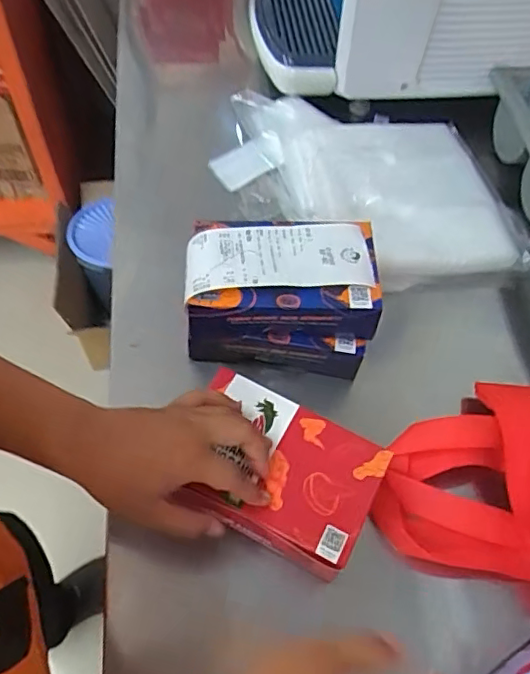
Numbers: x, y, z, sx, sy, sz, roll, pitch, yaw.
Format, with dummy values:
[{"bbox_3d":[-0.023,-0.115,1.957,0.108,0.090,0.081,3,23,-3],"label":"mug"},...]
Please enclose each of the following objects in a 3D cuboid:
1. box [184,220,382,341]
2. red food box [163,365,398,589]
[{"bbox_3d":[0.016,-0.060,0.546,0.179,0.054,0.111,0,55,-3],"label":"box"},{"bbox_3d":[0.009,0.117,0.493,0.167,0.051,0.118,25,58,13],"label":"red food box"}]

